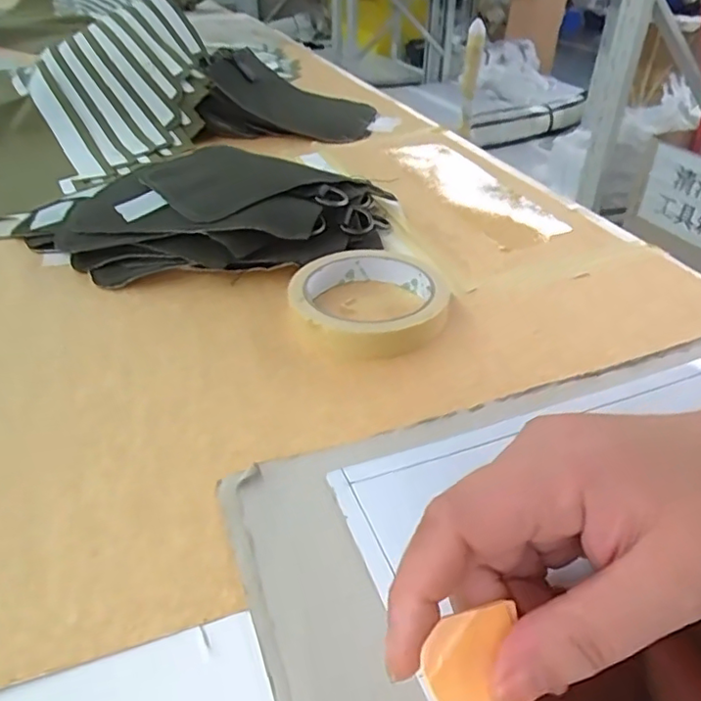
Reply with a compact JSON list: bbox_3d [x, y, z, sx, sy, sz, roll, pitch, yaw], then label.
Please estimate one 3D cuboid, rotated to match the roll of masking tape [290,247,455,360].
[{"bbox_3d":[0.012,-0.032,0.371,0.095,0.021,0.095,-1,36,0],"label":"roll of masking tape"}]

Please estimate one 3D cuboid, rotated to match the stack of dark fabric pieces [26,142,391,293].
[{"bbox_3d":[-0.112,-0.118,0.470,0.275,0.046,0.192,0,36,1],"label":"stack of dark fabric pieces"}]

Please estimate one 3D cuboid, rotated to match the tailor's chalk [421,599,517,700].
[{"bbox_3d":[0.034,0.091,0.165,0.028,0.035,0.005,-9,-7,-19],"label":"tailor's chalk"}]

